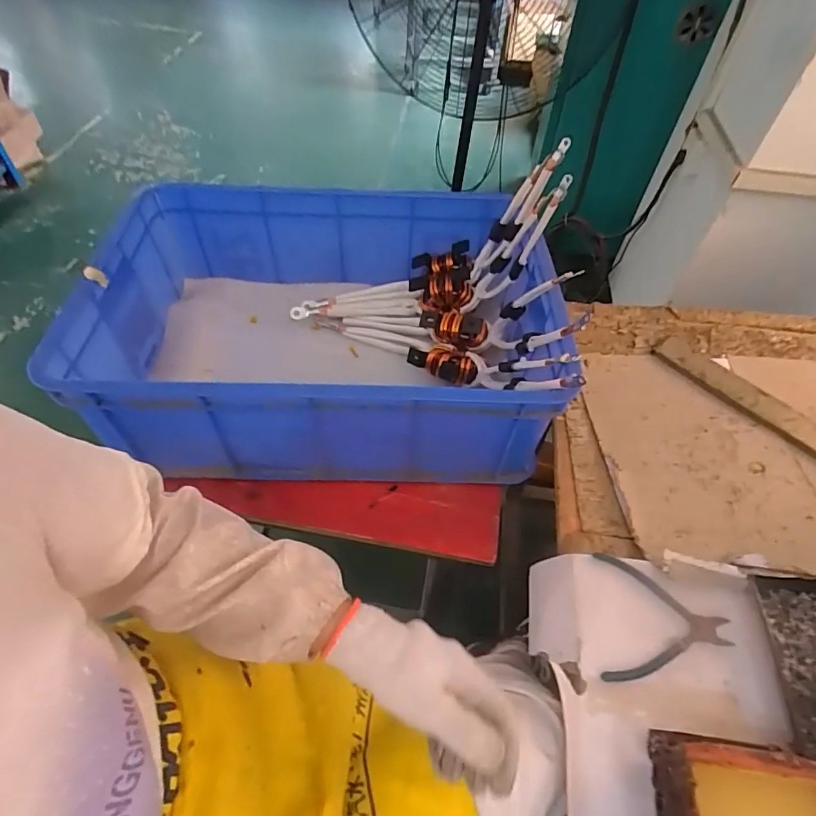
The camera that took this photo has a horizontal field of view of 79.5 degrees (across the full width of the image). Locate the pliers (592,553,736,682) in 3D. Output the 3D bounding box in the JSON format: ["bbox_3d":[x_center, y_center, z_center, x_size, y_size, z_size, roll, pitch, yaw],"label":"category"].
[{"bbox_3d":[0.270,0.229,0.516,0.135,0.005,0.129,11,52,5],"label":"pliers"}]

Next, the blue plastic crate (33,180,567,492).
[{"bbox_3d":[-0.117,-0.129,0.735,0.607,0.205,0.434,1,52,-3],"label":"blue plastic crate"}]

